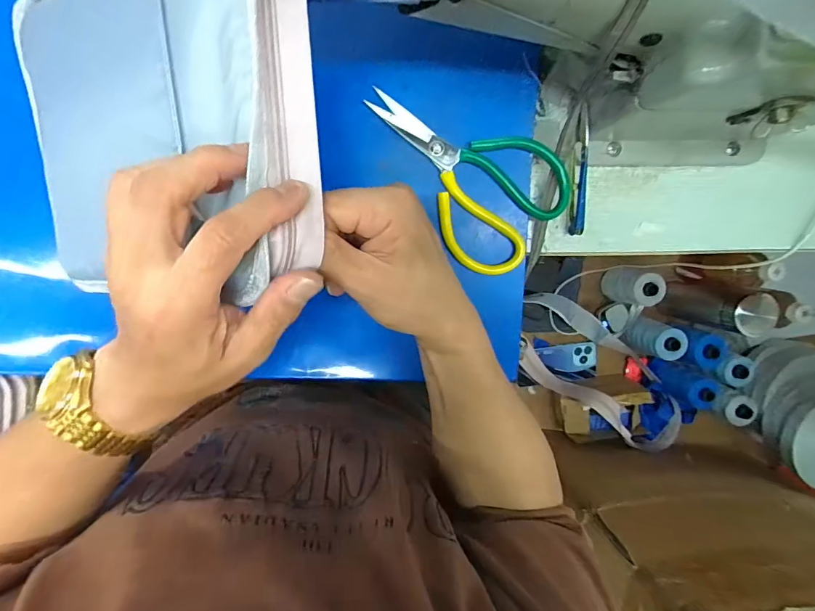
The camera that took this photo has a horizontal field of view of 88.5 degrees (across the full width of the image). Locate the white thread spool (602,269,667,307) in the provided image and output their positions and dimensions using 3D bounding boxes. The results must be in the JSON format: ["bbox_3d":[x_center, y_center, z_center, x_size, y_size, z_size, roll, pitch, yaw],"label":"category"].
[{"bbox_3d":[0.406,-0.034,0.755,0.063,0.094,0.060,-1,99,-4],"label":"white thread spool"}]

